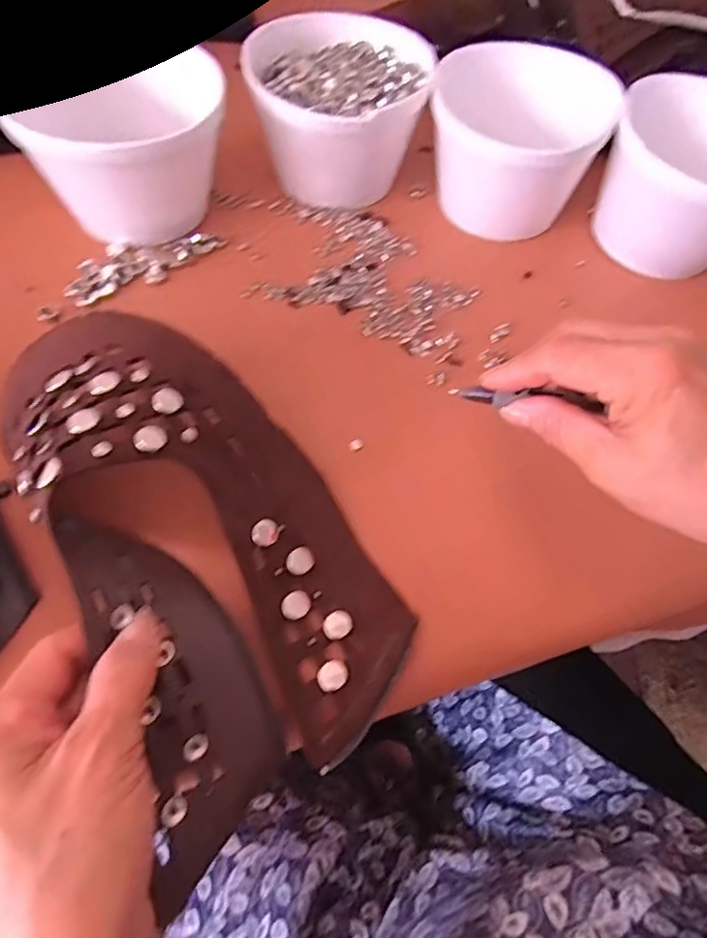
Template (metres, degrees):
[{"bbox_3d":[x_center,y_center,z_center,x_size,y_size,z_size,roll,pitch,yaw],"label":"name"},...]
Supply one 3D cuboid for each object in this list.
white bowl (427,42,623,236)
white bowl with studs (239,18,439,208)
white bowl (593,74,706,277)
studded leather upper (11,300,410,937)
[{"bbox_3d":[0.110,-0.222,0.403,0.111,0.088,0.111,23,60,9],"label":"white bowl"},{"bbox_3d":[-0.011,-0.247,0.413,0.113,0.081,0.113,2,59,-3],"label":"white bowl with studs"},{"bbox_3d":[0.228,-0.186,0.392,0.107,0.084,0.101,2,58,-3],"label":"white bowl"},{"bbox_3d":[-0.064,0.021,0.258,0.122,0.058,0.230,-23,63,-18],"label":"studded leather upper"}]

